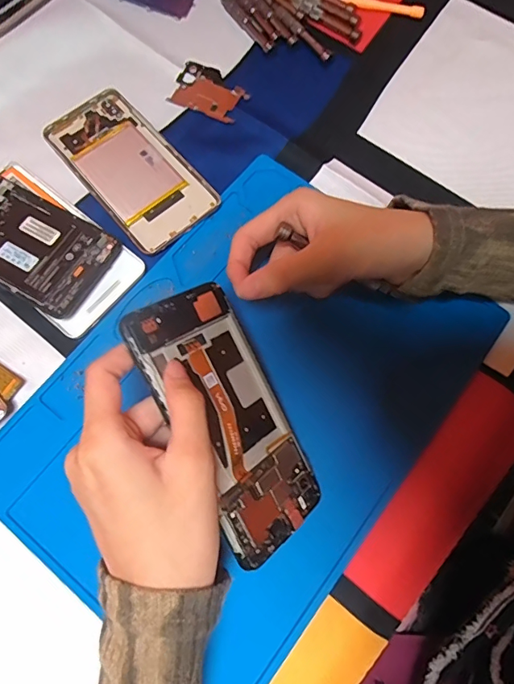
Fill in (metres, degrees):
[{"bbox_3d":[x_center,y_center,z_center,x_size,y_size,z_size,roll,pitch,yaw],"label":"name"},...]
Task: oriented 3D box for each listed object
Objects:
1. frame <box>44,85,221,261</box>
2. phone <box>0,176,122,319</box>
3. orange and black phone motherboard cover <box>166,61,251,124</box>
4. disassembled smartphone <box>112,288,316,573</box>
[{"bbox_3d":[-0.103,-0.142,0.364,0.074,0.004,0.154,-39,76,-11],"label":"frame"},{"bbox_3d":[-0.180,-0.078,0.340,0.149,0.014,0.073,28,75,9],"label":"phone"},{"bbox_3d":[-0.041,-0.214,0.388,0.065,0.004,0.044,26,74,8],"label":"orange and black phone motherboard cover"},{"bbox_3d":[-0.014,0.043,0.256,0.071,0.006,0.147,-30,95,-44],"label":"disassembled smartphone"}]

